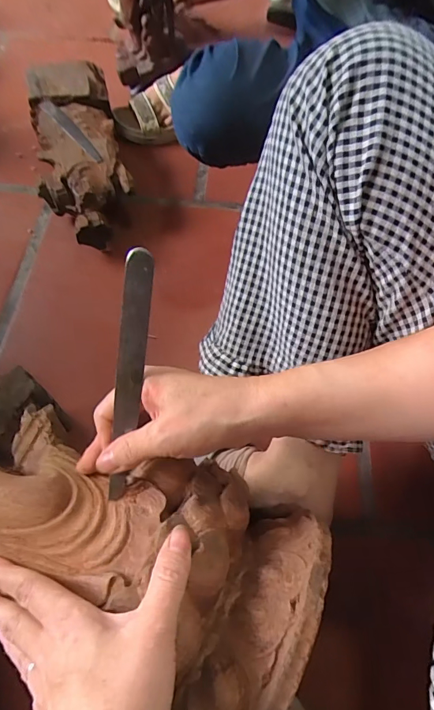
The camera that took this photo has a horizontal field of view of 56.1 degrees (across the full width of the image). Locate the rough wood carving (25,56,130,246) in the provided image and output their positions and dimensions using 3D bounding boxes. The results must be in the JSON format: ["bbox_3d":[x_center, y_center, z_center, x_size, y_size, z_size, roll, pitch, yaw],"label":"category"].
[{"bbox_3d":[-0.229,-0.337,0.688,0.130,0.113,0.341,-13,63,-9],"label":"rough wood carving"}]

